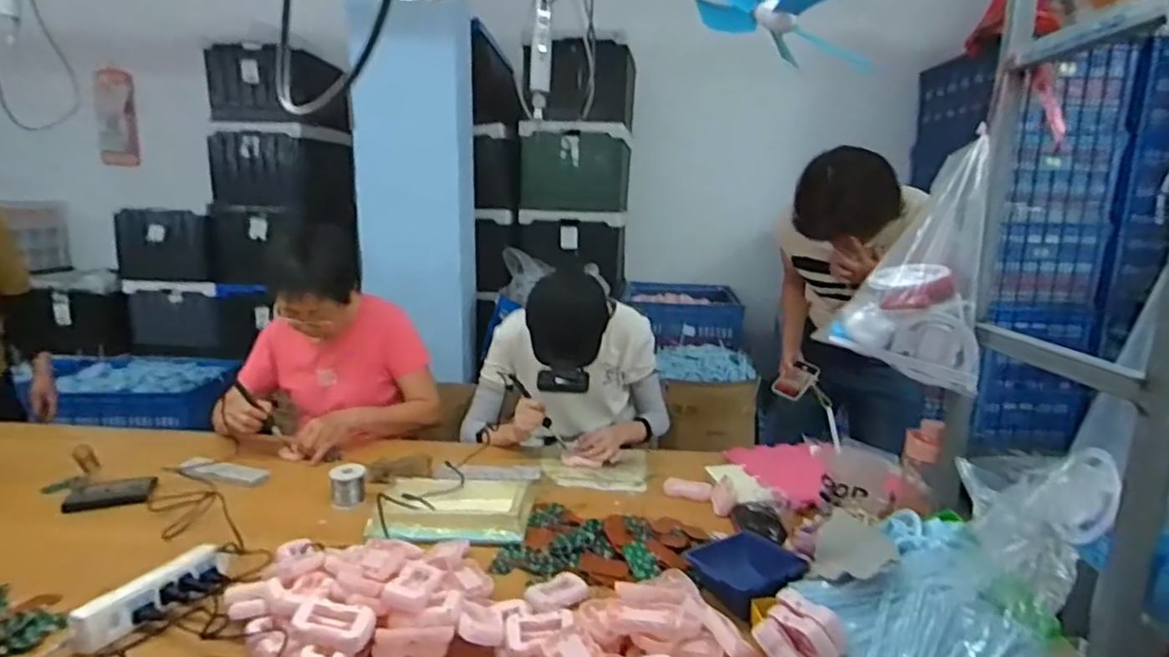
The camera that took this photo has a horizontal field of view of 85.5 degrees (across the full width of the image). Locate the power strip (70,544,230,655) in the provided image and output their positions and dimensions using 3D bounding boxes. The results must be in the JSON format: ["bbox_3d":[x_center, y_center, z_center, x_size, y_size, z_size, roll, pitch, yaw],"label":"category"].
[{"bbox_3d":[-0.559,0.348,0.828,0.055,0.044,0.192,9,14,32],"label":"power strip"}]

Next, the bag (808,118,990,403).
[{"bbox_3d":[0.453,-0.082,0.895,0.199,0.302,0.106,7,13,26],"label":"bag"}]

